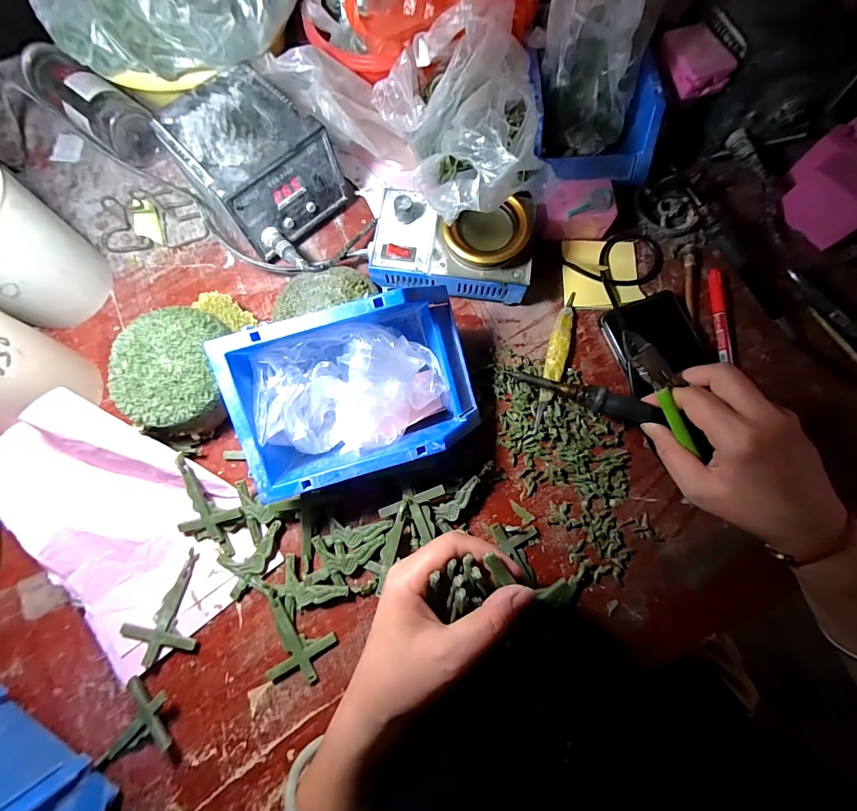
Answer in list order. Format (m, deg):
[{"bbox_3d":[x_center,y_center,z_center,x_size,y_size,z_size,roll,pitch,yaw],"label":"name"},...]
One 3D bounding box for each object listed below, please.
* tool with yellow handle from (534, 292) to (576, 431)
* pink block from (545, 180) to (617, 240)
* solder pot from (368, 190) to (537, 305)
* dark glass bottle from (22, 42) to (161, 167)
[{"bbox_3d":[0.123,-0.045,0.371,0.018,0.010,0.143,16,77,5],"label":"tool with yellow handle"},{"bbox_3d":[0.147,-0.198,0.392,0.072,0.040,0.049,-7,76,-1],"label":"pink block"},{"bbox_3d":[0.023,-0.155,0.375,0.150,0.063,0.090,8,76,3],"label":"solder pot"},{"bbox_3d":[-0.370,-0.327,0.426,0.151,0.060,0.058,35,79,9],"label":"dark glass bottle"}]

